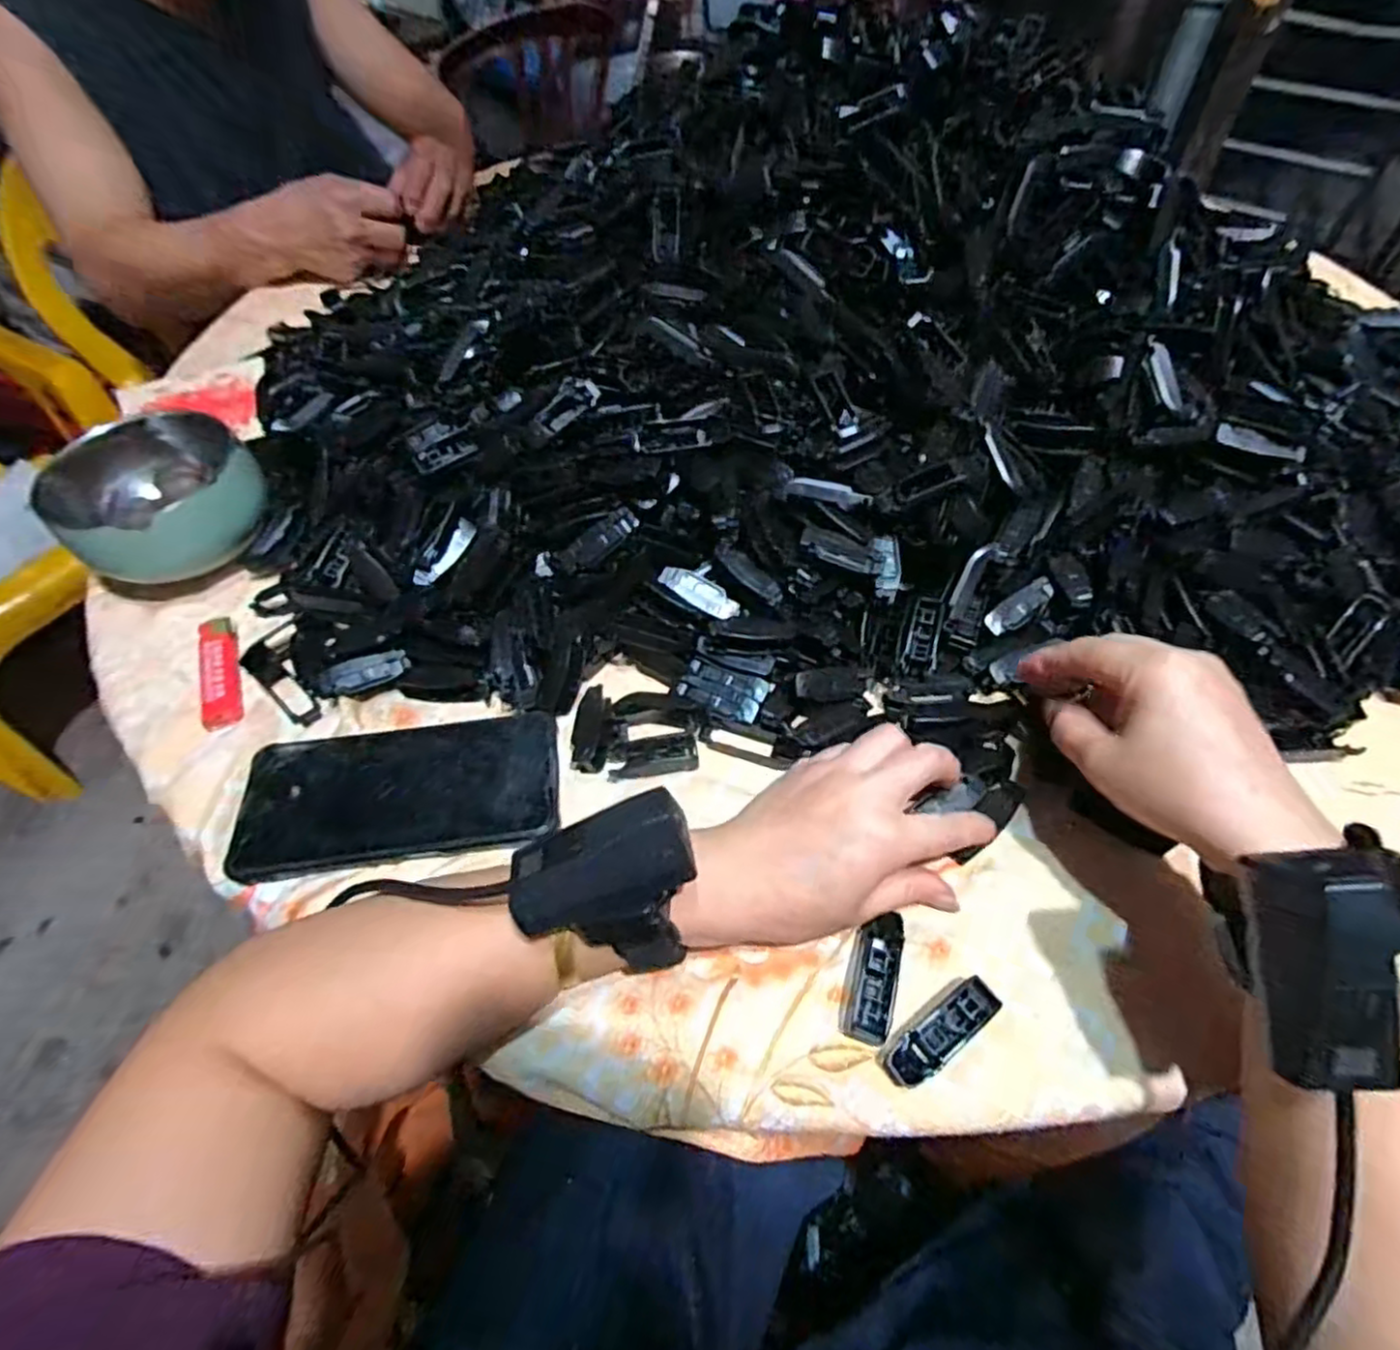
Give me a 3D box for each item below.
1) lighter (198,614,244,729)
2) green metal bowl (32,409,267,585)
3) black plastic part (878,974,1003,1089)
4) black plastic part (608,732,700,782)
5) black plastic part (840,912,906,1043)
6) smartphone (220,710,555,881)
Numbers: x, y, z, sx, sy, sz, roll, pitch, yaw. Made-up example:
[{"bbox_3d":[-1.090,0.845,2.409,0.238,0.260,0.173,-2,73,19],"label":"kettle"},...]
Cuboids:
[{"bbox_3d":[-0.296,-0.005,0.421,0.022,0.008,0.087,-21,56,-11],"label":"lighter"},{"bbox_3d":[-0.360,-0.116,0.459,0.107,0.067,0.119,28,61,21],"label":"green metal bowl"},{"bbox_3d":[0.104,0.154,0.294,0.056,0.014,0.020,-32,59,-18],"label":"black plastic part"},{"bbox_3d":[-0.025,0.045,0.375,0.049,0.007,0.021,-11,55,-4],"label":"black plastic part"},{"bbox_3d":[0.078,0.136,0.307,0.020,0.016,0.055,14,57,13],"label":"black plastic part"},{"bbox_3d":[-0.159,0.060,0.365,0.161,0.012,0.077,-8,55,-2],"label":"smartphone"}]

